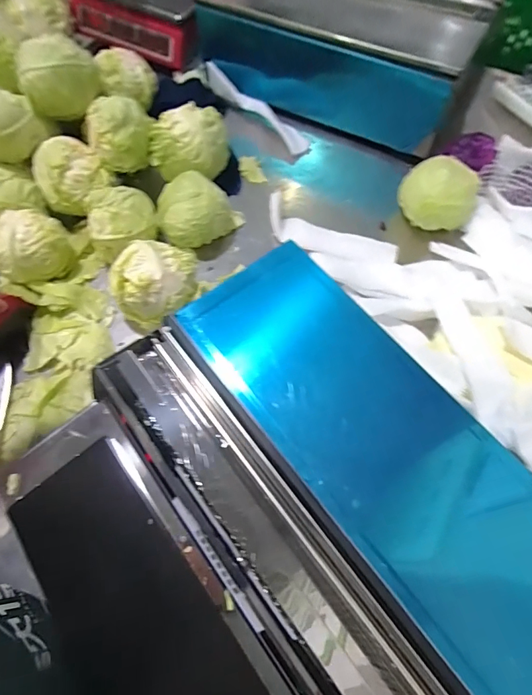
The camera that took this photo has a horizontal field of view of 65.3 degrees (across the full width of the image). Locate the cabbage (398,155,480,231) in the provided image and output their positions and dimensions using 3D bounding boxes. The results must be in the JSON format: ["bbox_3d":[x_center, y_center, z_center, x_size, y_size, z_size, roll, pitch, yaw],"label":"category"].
[{"bbox_3d":[0.283,-0.251,0.681,0.113,0.094,0.096,-2,65,1],"label":"cabbage"}]

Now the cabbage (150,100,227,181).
[{"bbox_3d":[-0.128,-0.344,0.695,0.129,0.093,0.105,-7,65,-2],"label":"cabbage"}]

